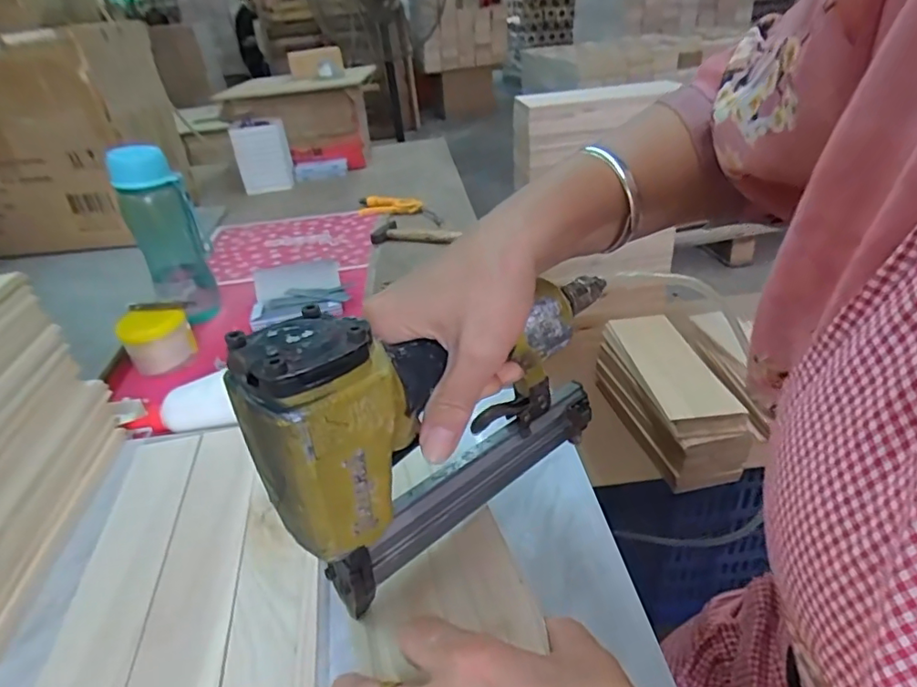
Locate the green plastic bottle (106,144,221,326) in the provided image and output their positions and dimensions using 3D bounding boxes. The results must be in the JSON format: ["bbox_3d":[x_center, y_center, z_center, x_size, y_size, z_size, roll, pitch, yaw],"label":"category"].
[{"bbox_3d":[-0.390,-0.146,0.741,0.078,0.228,0.073,-22,35,-26],"label":"green plastic bottle"}]

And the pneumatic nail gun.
[{"bbox_3d":[0.004,0.032,0.309,0.230,0.154,0.047,-28,39,-33],"label":"pneumatic nail gun"}]

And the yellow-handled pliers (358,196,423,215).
[{"bbox_3d":[-0.139,-0.273,1.105,0.132,0.028,0.053,3,33,12],"label":"yellow-handled pliers"}]

